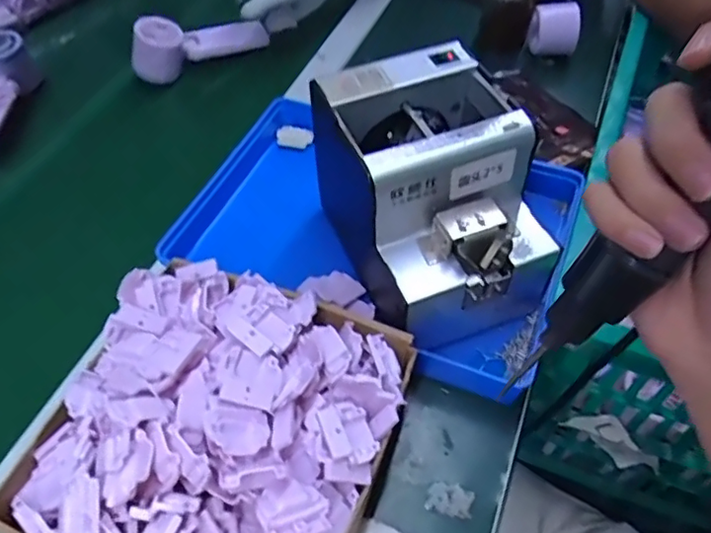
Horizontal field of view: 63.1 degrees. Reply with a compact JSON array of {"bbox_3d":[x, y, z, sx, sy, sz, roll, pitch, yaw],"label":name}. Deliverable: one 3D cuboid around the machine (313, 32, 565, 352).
[{"bbox_3d":[0.057,-0.044,0.459,0.139,0.159,0.183,-21,55,-14],"label":"machine"}]

